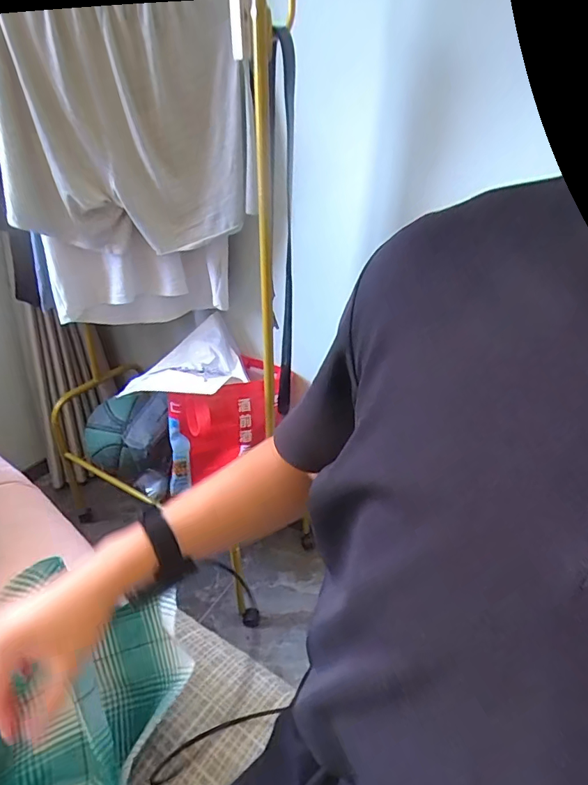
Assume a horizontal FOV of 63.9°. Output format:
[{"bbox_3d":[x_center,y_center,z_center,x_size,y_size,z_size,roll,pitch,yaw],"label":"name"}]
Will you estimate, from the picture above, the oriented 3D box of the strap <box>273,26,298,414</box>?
[{"bbox_3d":[-0.018,-0.268,0.897,0.042,0.664,0.070,1,32,-2],"label":"strap"}]

